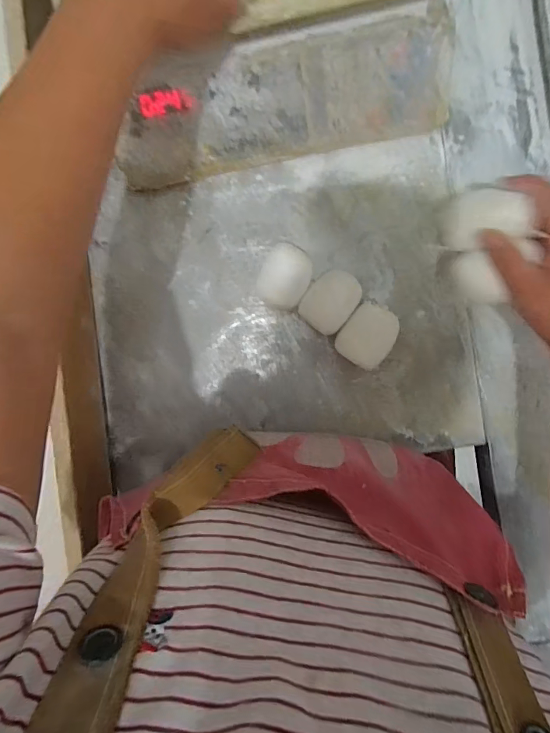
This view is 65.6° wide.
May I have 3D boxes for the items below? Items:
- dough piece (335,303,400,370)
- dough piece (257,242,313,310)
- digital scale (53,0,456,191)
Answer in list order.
[{"bbox_3d":[0.096,-0.032,0.444,0.051,0.036,0.060,33,97,1],"label":"dough piece"},{"bbox_3d":[0.011,-0.090,0.440,0.047,0.046,0.062,23,96,2],"label":"dough piece"},{"bbox_3d":[-0.022,-0.365,0.392,0.330,0.102,0.313,-10,94,5],"label":"digital scale"}]

